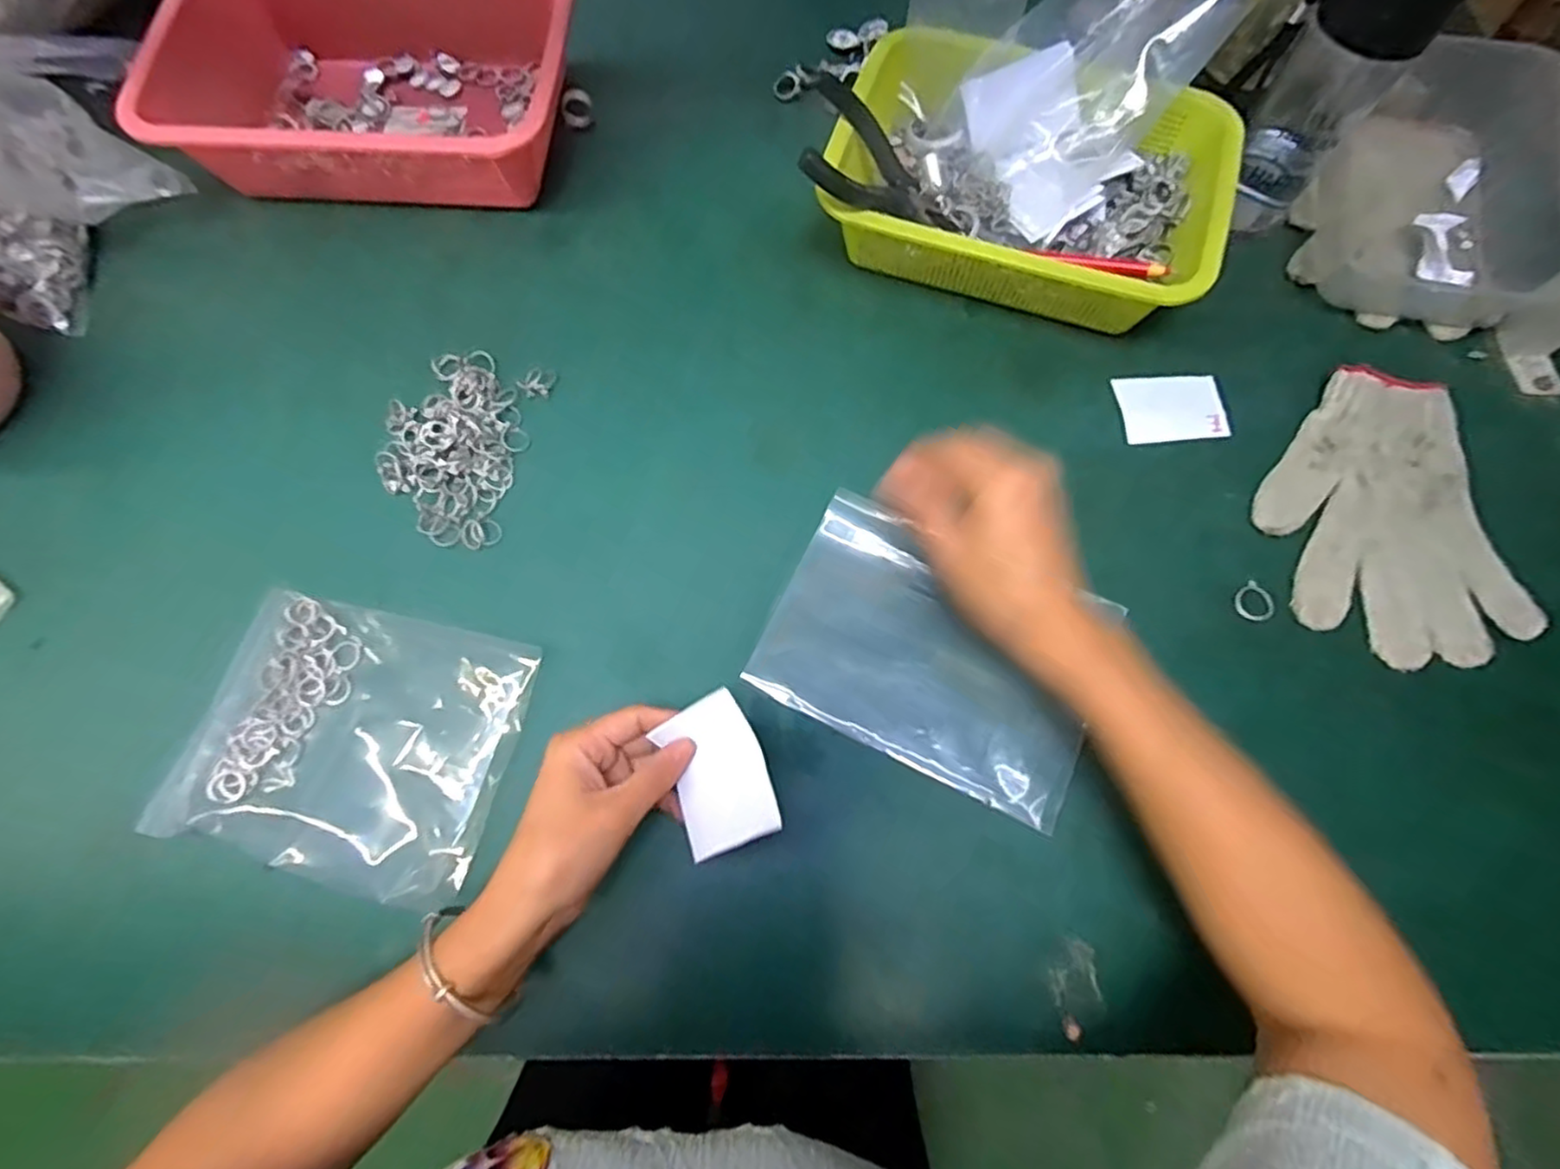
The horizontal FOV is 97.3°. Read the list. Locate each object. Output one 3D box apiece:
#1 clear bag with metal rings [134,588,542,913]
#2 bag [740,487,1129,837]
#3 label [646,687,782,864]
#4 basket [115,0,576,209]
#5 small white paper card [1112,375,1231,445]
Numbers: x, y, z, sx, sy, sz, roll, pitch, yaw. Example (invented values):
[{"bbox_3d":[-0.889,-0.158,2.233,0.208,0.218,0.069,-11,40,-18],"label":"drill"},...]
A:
[{"bbox_3d":[-0.250,0.086,0.398,0.195,0.027,0.149,9,63,13],"label":"clear bag with metal rings"},{"bbox_3d":[0.095,0.039,0.426,0.194,0.014,0.142,25,76,8],"label":"bag"},{"bbox_3d":[-0.032,0.096,0.348,0.048,0.007,0.073,-24,73,9],"label":"label"},{"bbox_3d":[-0.308,-0.396,0.536,0.295,0.082,0.217,2,71,1],"label":"basket"},{"bbox_3d":[0.279,-0.126,0.490,0.073,0.004,0.054,-5,71,-1],"label":"small white paper card"}]

